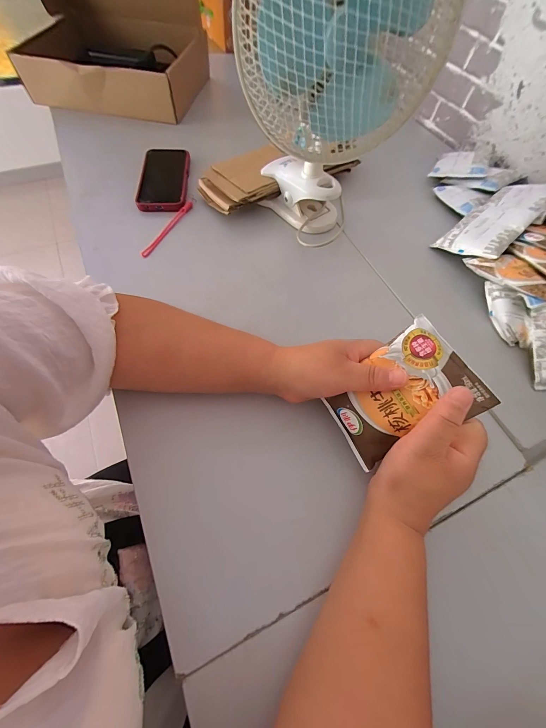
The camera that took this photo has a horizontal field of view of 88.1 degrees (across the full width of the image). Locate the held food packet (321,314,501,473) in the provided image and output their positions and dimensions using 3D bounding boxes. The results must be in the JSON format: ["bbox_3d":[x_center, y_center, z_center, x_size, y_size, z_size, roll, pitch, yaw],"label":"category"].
[{"bbox_3d":[0.118,0.031,0.270,0.129,0.015,0.093,-36,74,16],"label":"held food packet"}]

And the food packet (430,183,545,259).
[{"bbox_3d":[0.376,-0.242,0.453,0.226,0.023,0.093,-36,50,-11],"label":"food packet"}]

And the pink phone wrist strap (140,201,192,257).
[{"bbox_3d":[-0.172,-0.222,0.459,0.013,0.013,0.135,25,65,9],"label":"pink phone wrist strap"}]

